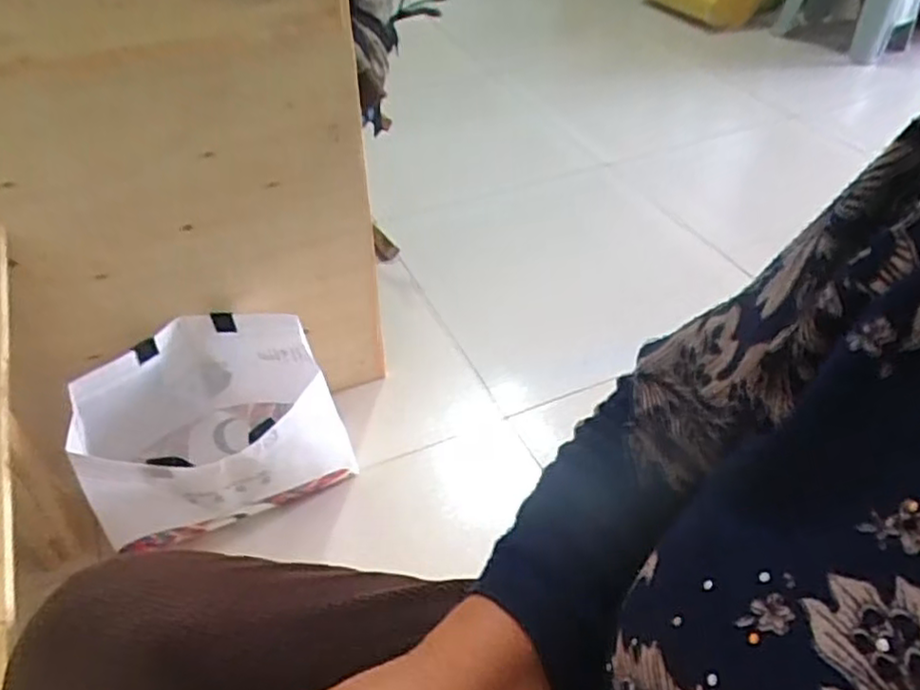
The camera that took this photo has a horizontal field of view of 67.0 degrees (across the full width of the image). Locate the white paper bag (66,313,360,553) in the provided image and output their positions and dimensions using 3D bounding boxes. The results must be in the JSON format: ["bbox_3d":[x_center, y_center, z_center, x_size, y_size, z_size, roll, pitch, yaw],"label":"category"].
[{"bbox_3d":[-0.312,0.123,0.918,0.309,0.215,0.245,-18,47,-18],"label":"white paper bag"}]

